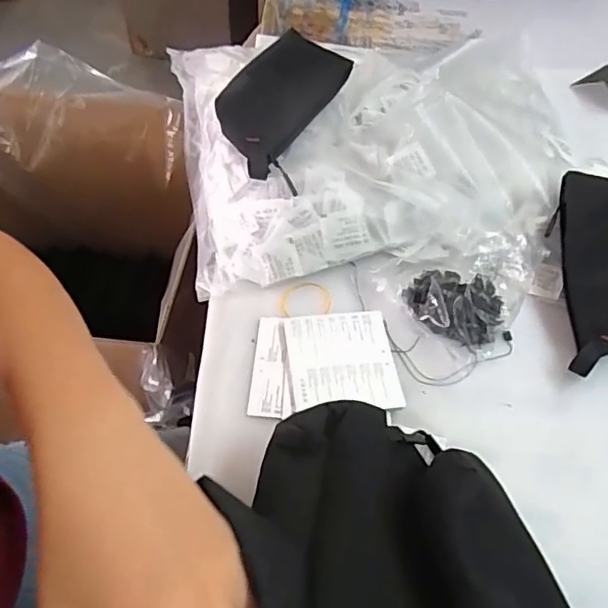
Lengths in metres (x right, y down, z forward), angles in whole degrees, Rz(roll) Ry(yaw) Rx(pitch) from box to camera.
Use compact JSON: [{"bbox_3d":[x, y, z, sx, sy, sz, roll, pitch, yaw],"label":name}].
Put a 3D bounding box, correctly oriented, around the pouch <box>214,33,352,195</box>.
[{"bbox_3d":[-0.024,-0.213,0.583,0.099,0.044,0.213,15,54,8],"label":"pouch"}]

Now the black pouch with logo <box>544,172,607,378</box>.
[{"bbox_3d":[0.296,-0.034,0.542,0.091,0.036,0.207,7,67,2],"label":"black pouch with logo"}]

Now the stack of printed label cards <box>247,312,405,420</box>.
[{"bbox_3d":[0.017,0.051,0.496,0.124,0.010,0.097,0,53,-3],"label":"stack of printed label cards"}]

